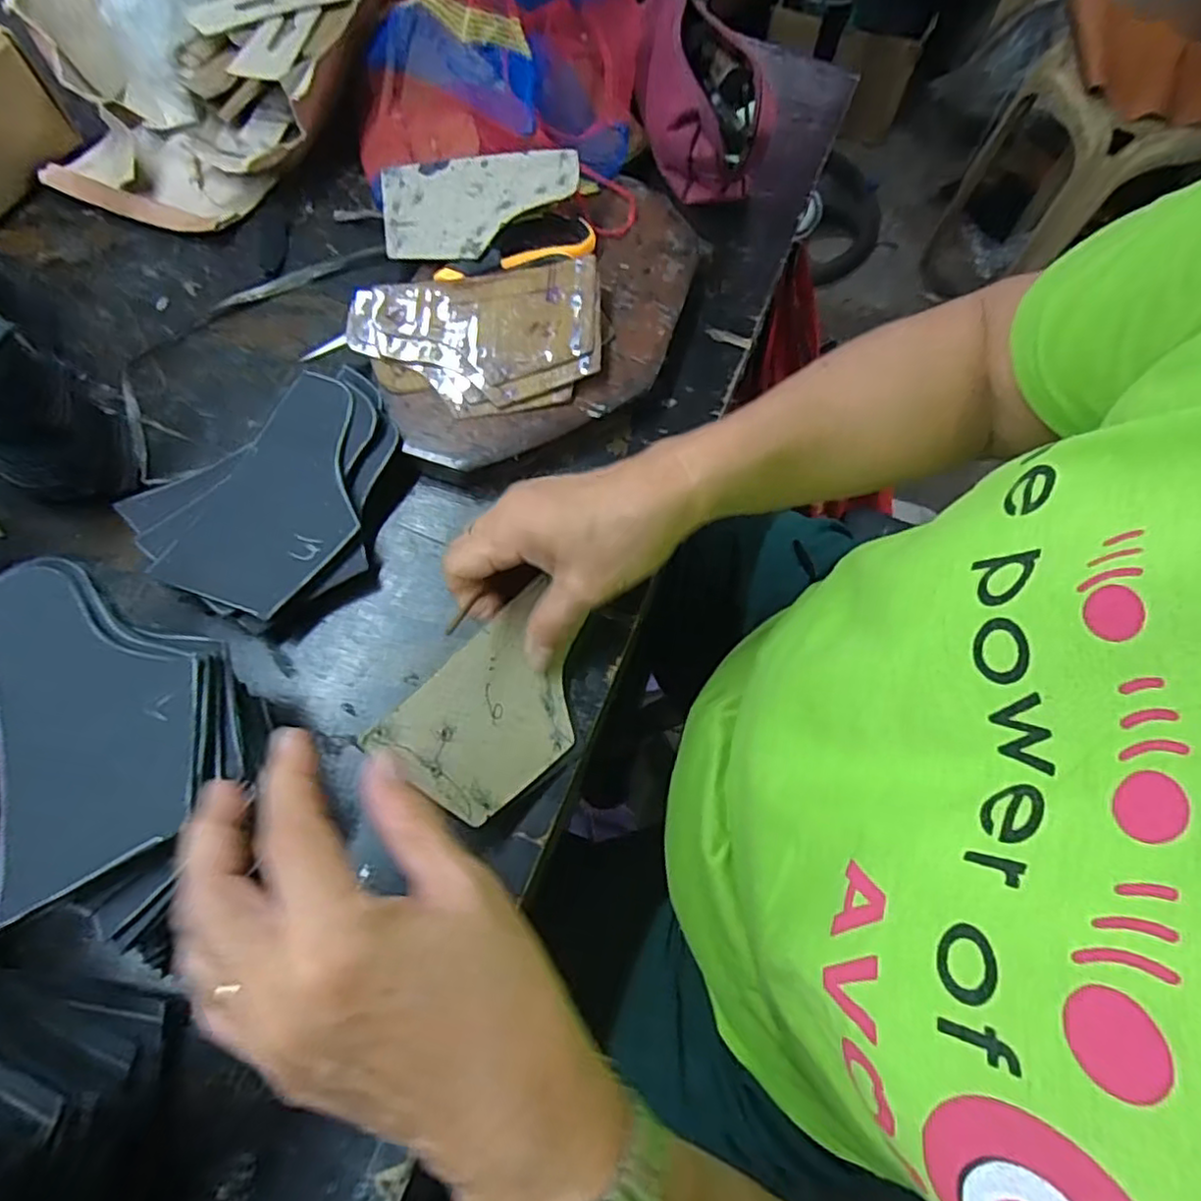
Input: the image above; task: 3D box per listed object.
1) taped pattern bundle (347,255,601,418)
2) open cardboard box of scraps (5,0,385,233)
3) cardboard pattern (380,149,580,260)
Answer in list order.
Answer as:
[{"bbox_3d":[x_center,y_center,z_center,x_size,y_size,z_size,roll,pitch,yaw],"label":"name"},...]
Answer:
[{"bbox_3d":[-0.074,-0.161,0.402,0.150,0.021,0.094,-9,69,-6],"label":"taped pattern bundle"},{"bbox_3d":[-0.278,-0.457,0.500,0.223,0.083,0.381,12,68,2],"label":"open cardboard box of scraps"},{"bbox_3d":[-0.081,-0.261,0.433,0.133,0.005,0.073,-3,81,11],"label":"cardboard pattern"}]

